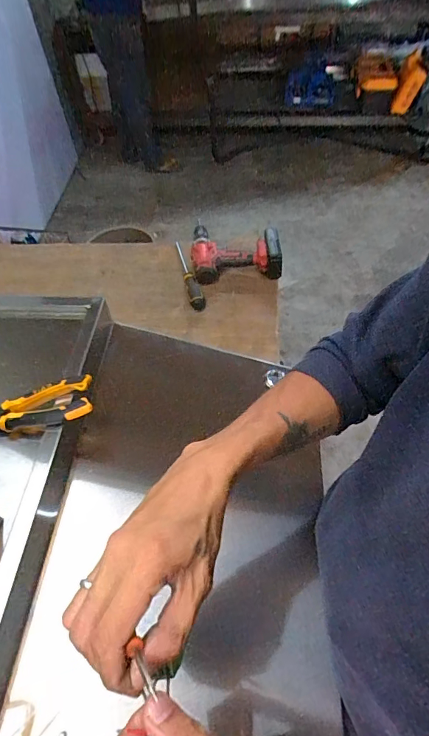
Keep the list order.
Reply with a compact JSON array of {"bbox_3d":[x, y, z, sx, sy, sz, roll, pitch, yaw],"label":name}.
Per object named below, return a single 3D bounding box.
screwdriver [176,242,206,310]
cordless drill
[{"bbox_3d":[-0.061,-0.226,0.991,0.034,0.029,0.231,-13,54,-6],"label":"screwdriver"},{"bbox_3d":[0.047,-0.286,1.010,0.203,0.068,0.177,-6,53,-1],"label":"cordless drill"}]

